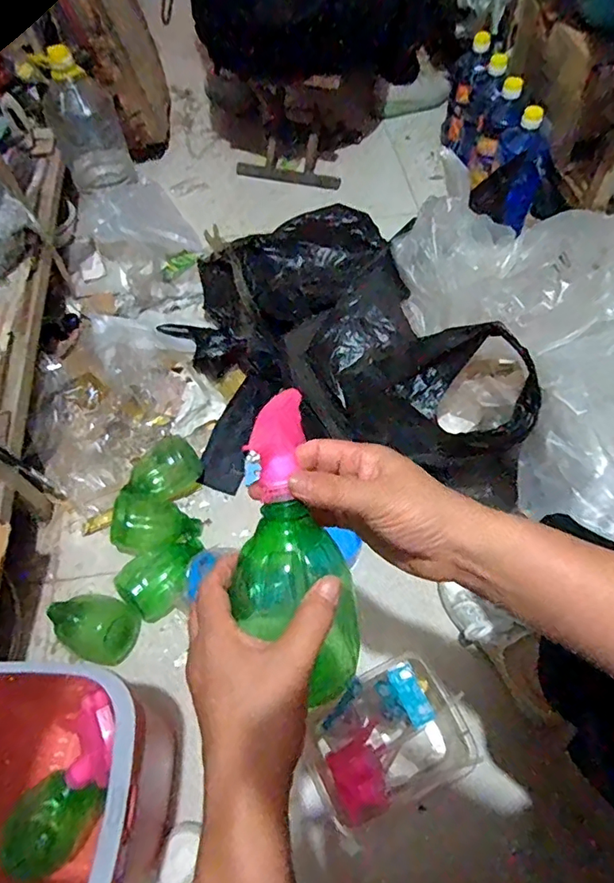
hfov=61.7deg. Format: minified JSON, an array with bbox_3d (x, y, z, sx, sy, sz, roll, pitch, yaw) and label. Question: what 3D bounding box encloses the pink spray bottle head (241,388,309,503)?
[{"bbox_3d":[-0.017,-0.005,0.332,0.028,0.032,0.084,9,54,8],"label":"pink spray bottle head"}]

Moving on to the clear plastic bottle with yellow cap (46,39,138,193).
[{"bbox_3d":[-0.505,-0.723,1.172,0.149,0.297,0.139,-22,61,-10],"label":"clear plastic bottle with yellow cap"}]

